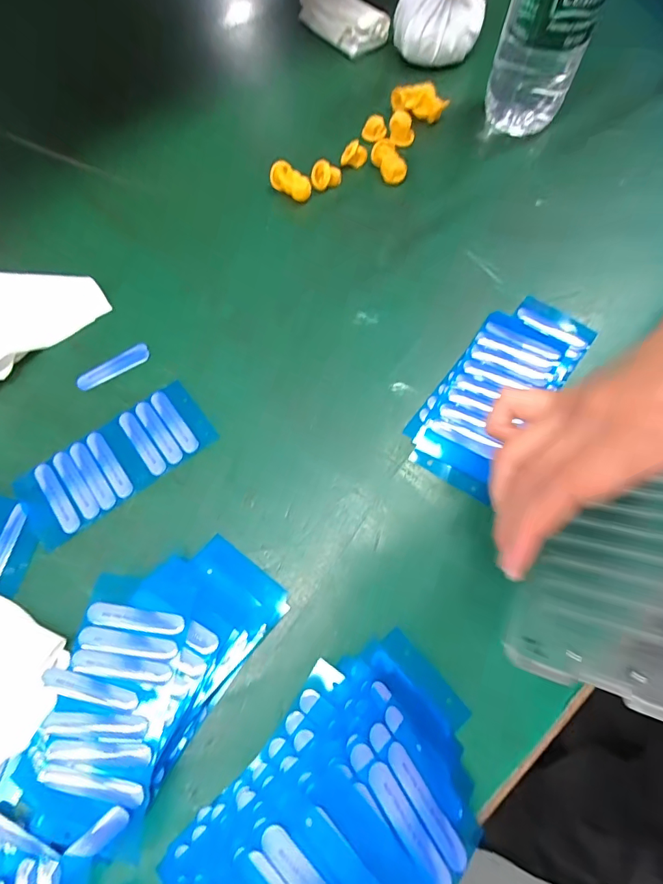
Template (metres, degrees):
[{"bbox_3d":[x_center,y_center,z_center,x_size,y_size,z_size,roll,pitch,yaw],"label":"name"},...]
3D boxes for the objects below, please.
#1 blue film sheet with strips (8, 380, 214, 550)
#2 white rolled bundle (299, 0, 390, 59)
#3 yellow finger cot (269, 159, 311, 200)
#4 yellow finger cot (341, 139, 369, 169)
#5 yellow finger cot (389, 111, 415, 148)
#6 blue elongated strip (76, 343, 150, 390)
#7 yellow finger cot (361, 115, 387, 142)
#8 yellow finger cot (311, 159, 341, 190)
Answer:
[{"bbox_3d":[-0.137,0.010,0.275,0.118,0.004,0.054,-37,72,-13],"label":"blue film sheet with strips"},{"bbox_3d":[0.006,-0.417,0.428,0.103,0.040,0.034,42,75,16],"label":"white rolled bundle"},{"bbox_3d":[-0.033,-0.213,0.355,0.036,0.021,0.017,32,72,13],"label":"yellow finger cot"},{"bbox_3d":[0.020,-0.245,0.367,0.022,0.020,0.012,2,68,2],"label":"yellow finger cot"},{"bbox_3d":[0.061,-0.271,0.374,0.022,0.022,0.015,5,68,3],"label":"yellow finger cot"},{"bbox_3d":[-0.152,-0.053,0.300,0.051,0.004,0.015,-32,71,-11],"label":"blue elongated strip"},{"bbox_3d":[0.037,-0.274,0.377,0.021,0.012,0.017,5,68,3],"label":"yellow finger cot"},{"bbox_3d":[-0.004,-0.222,0.358,0.025,0.021,0.016,1,68,2],"label":"yellow finger cot"}]

